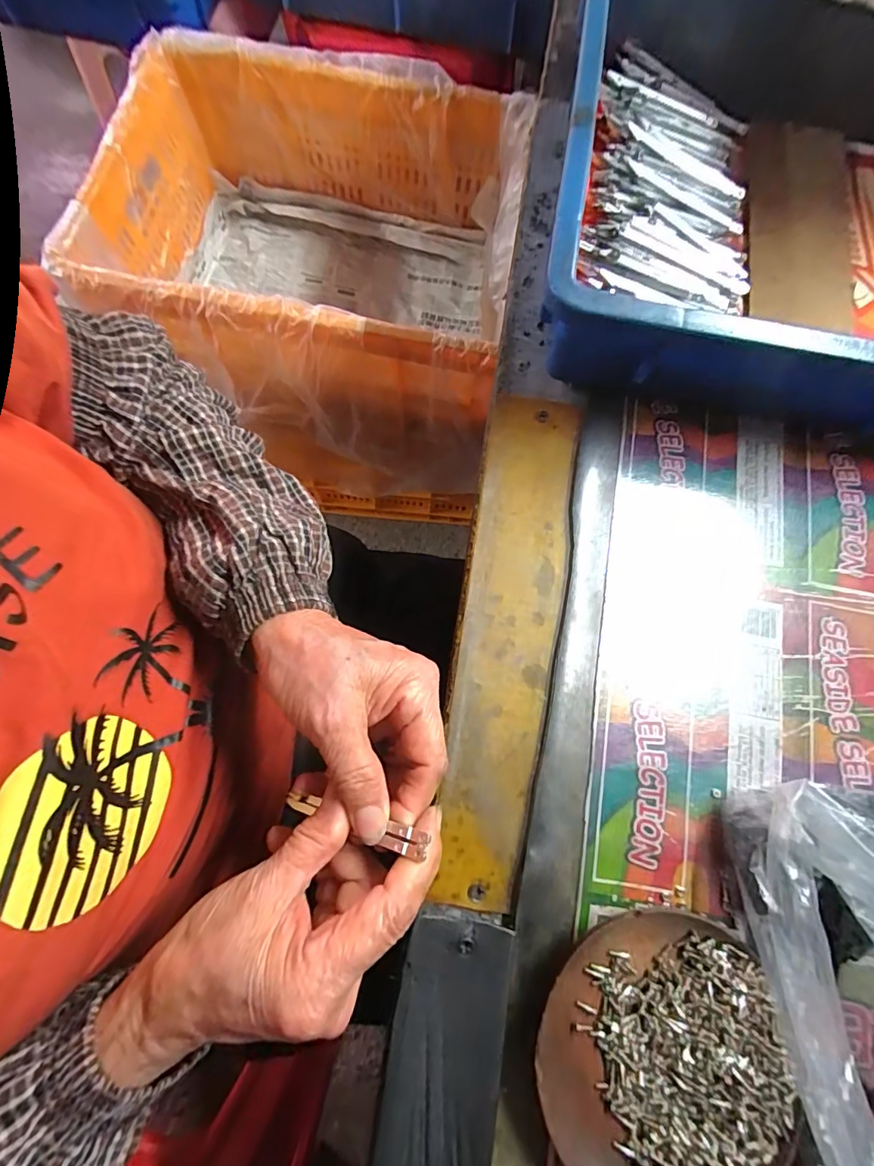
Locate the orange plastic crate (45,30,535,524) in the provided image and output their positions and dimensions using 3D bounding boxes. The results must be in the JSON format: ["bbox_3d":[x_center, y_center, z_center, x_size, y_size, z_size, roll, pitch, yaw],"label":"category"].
[{"bbox_3d":[-0.141,-0.376,0.618,0.443,0.250,0.400,9,76,0],"label":"orange plastic crate"}]

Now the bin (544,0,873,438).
[{"bbox_3d":[0.279,-0.230,0.304,0.417,0.078,0.294,11,75,1],"label":"bin"}]

